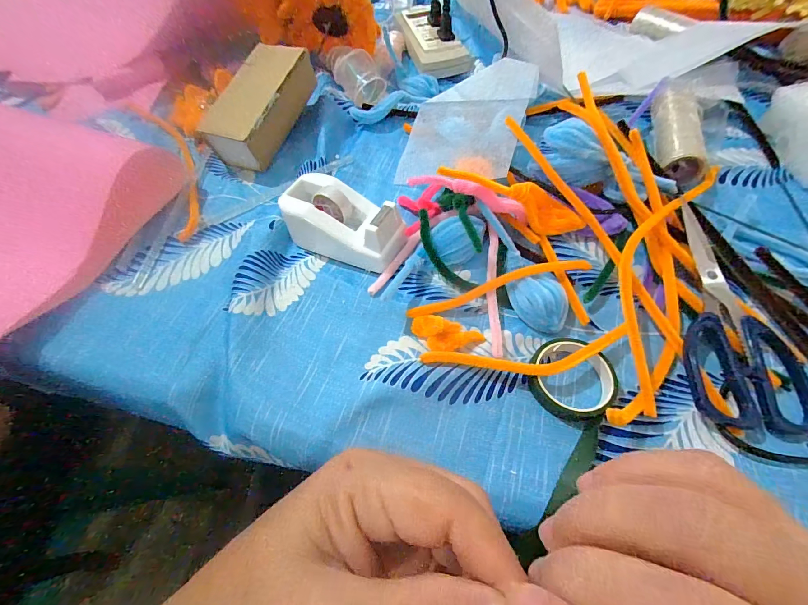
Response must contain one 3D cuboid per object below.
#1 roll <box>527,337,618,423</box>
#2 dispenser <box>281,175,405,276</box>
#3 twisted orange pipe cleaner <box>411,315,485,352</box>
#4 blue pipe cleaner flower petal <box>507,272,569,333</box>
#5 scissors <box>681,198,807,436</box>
[{"bbox_3d":[0.110,0.050,0.232,0.054,0.014,0.049,34,67,21],"label":"roll"},{"bbox_3d":[-0.051,-0.070,0.297,0.102,0.044,0.056,18,62,14],"label":"dispenser"},{"bbox_3d":[0.029,0.025,0.252,0.050,0.013,0.023,14,61,12],"label":"twisted orange pipe cleaner"},{"bbox_3d":[0.100,0.000,0.261,0.038,0.018,0.044,-6,59,0],"label":"blue pipe cleaner flower petal"},{"bbox_3d":[0.229,0.000,0.252,0.074,0.015,0.173,3,59,6],"label":"scissors"}]

